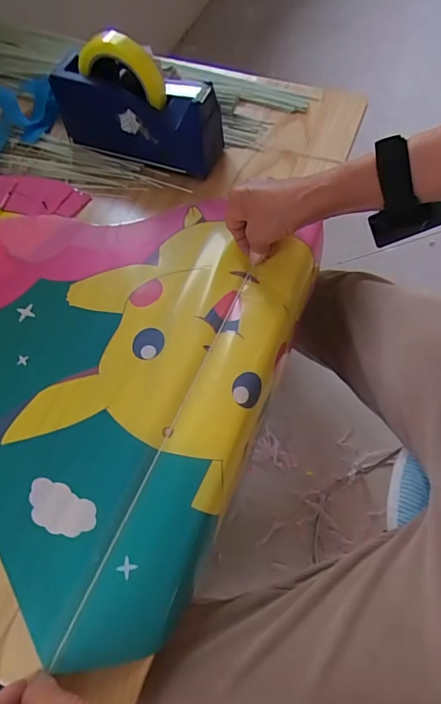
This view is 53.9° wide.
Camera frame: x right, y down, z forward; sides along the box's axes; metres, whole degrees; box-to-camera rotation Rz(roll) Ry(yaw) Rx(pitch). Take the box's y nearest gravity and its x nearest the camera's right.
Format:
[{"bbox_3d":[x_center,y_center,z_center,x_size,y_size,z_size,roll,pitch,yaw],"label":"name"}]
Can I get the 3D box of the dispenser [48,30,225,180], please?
[{"bbox_3d":[-0.103,-0.297,0.524,0.205,0.126,0.063,14,65,9],"label":"dispenser"}]

